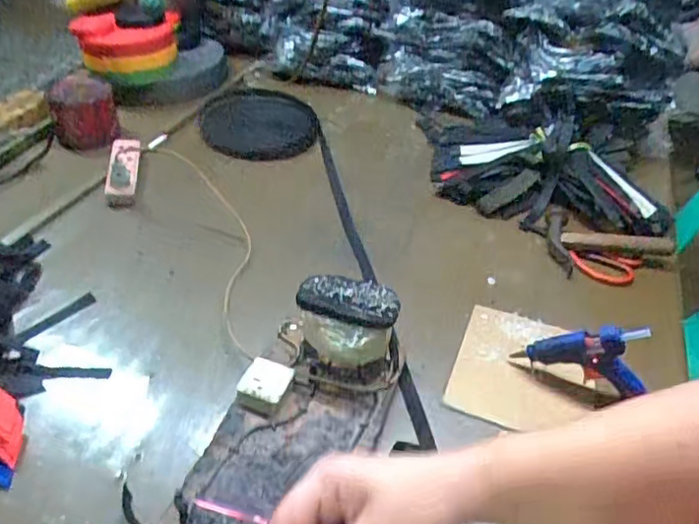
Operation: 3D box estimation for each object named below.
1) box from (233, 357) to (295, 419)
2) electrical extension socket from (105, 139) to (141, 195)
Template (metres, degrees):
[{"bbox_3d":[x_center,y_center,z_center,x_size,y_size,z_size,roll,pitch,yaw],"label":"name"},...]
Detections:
[{"bbox_3d":[-0.084,0.125,0.596,0.049,0.025,0.055,14,40,13],"label":"box"},{"bbox_3d":[-0.342,-0.147,0.887,0.047,0.022,0.103,-2,64,-6],"label":"electrical extension socket"}]

